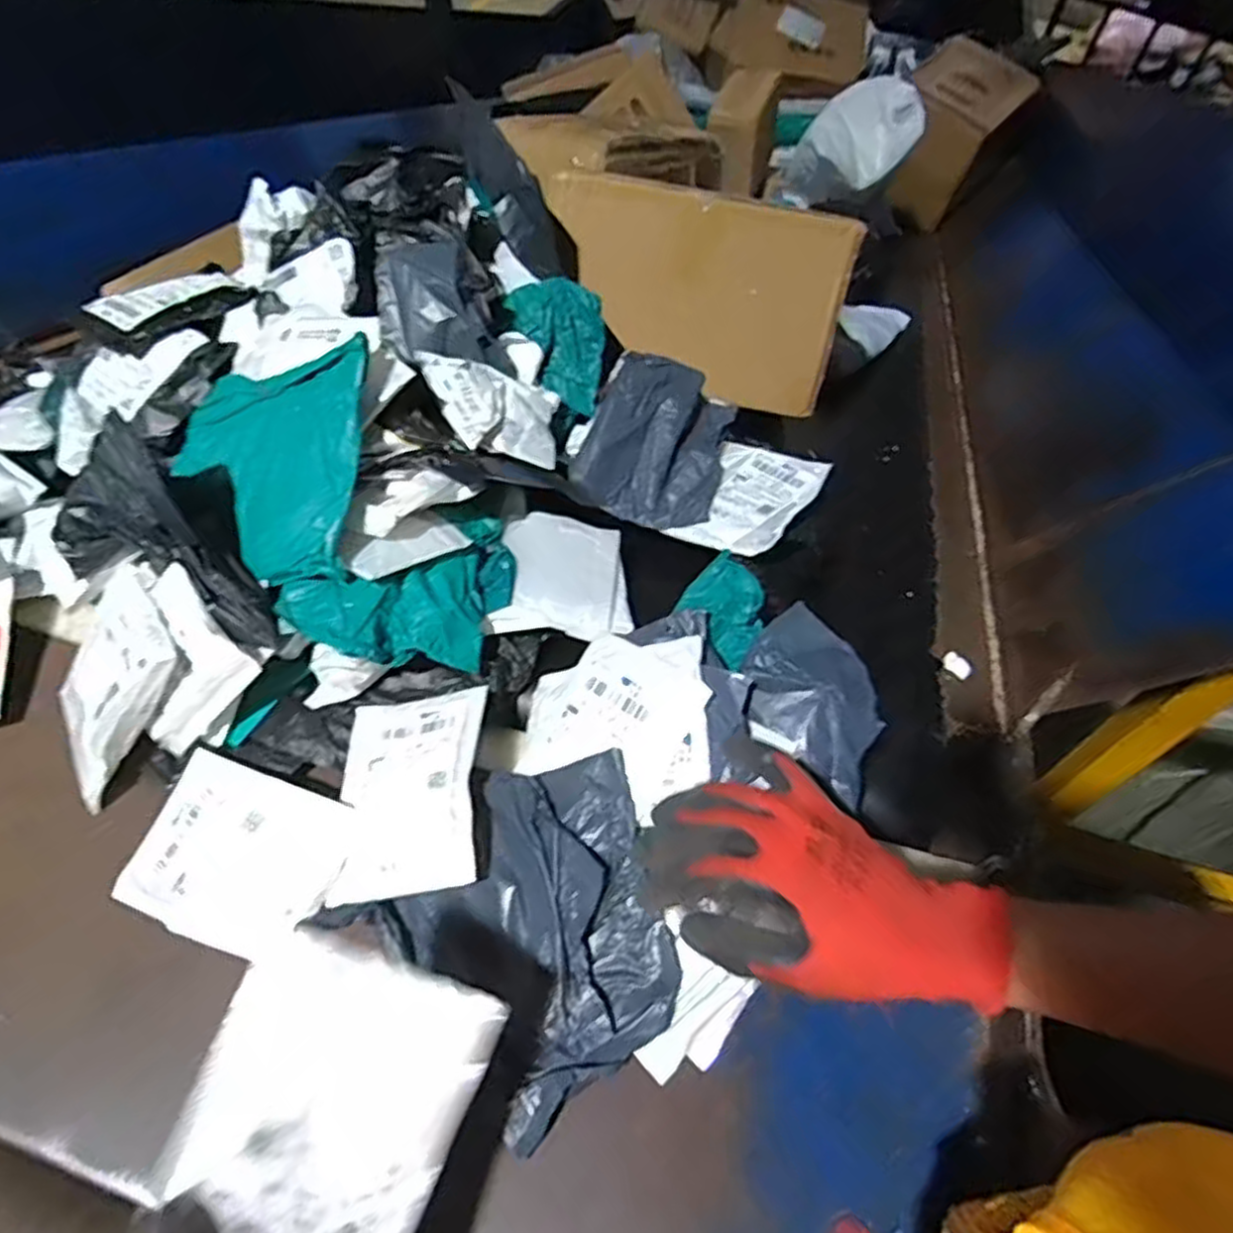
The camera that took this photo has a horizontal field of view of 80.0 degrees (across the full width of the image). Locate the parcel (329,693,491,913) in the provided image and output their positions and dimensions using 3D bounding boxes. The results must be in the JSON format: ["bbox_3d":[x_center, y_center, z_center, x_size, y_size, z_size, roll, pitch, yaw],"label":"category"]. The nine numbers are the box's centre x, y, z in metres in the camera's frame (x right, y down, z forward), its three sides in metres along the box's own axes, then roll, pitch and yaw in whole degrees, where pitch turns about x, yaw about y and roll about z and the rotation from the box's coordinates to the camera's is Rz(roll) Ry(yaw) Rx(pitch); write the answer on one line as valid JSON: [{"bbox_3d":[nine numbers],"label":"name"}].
[{"bbox_3d":[-0.142,0.117,0.506,0.100,0.016,0.142,-15,52,12],"label":"parcel"}]

